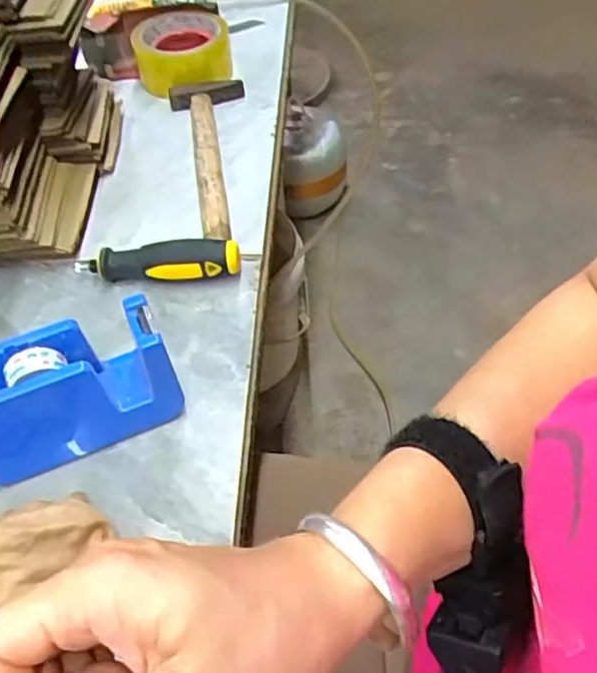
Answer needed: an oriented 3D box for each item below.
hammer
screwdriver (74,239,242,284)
[{"bbox_3d":[-0.075,-0.161,0.586,0.069,0.026,0.219,-9,50,-3],"label":"hammer"},{"bbox_3d":[-0.107,-0.054,0.503,0.124,0.030,0.024,-3,50,2],"label":"screwdriver"}]

